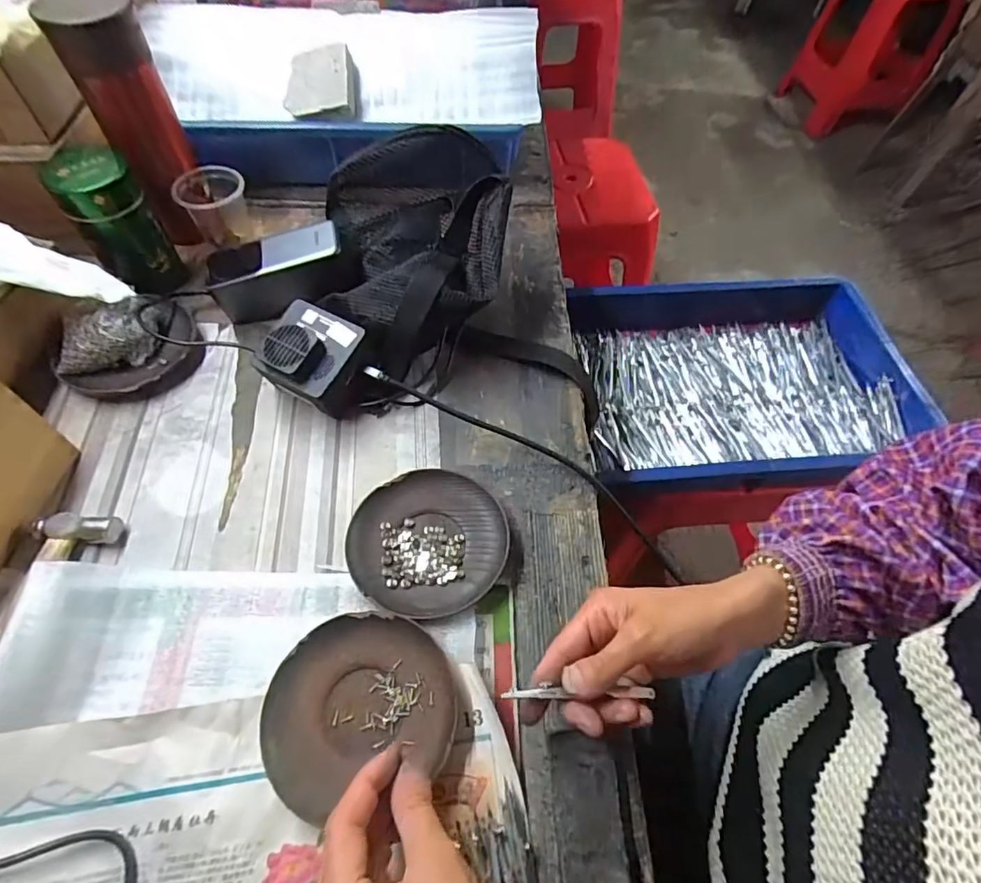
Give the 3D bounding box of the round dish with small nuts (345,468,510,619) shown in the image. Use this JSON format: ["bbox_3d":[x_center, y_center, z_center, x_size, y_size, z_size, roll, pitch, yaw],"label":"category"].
[{"bbox_3d":[-0.046,0.075,0.398,0.117,0.014,0.111,1,57,-1],"label":"round dish with small nuts"}]

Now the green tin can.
[{"bbox_3d":[-0.347,-0.202,0.488,0.062,0.118,0.061,1,57,-1],"label":"green tin can"}]

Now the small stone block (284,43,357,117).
[{"bbox_3d":[-0.185,-0.387,0.565,0.075,0.067,0.028,-1,20,-2],"label":"small stone block"}]

